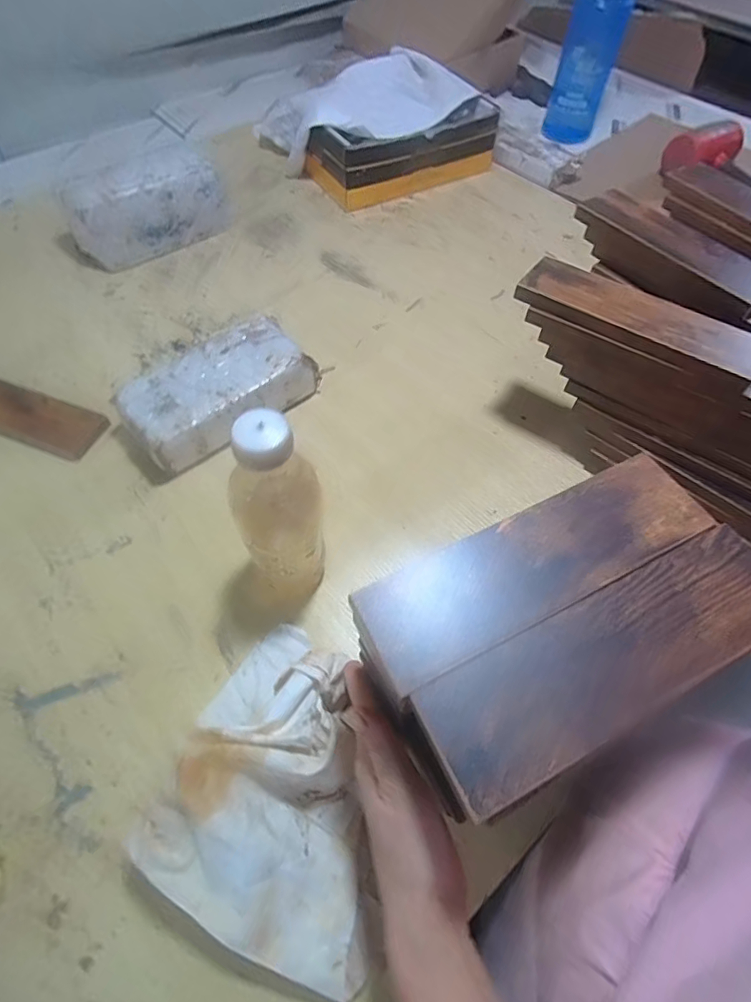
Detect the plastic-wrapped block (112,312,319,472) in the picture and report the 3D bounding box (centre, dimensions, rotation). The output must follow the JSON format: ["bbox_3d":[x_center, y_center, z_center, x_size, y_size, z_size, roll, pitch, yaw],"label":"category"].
[{"bbox_3d":[-0.177,-0.123,0.568,0.203,0.067,0.108,-37,66,-22],"label":"plastic-wrapped block"}]

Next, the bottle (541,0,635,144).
[{"bbox_3d":[0.396,-0.837,0.898,0.099,0.266,0.103,18,61,11],"label":"bottle"}]

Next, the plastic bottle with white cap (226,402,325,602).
[{"bbox_3d":[-0.076,0.015,0.400,0.068,0.209,0.059,-11,59,-9],"label":"plastic bottle with white cap"}]

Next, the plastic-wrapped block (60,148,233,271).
[{"bbox_3d":[-0.337,-0.437,0.732,0.223,0.110,0.075,-31,64,-19],"label":"plastic-wrapped block"}]

